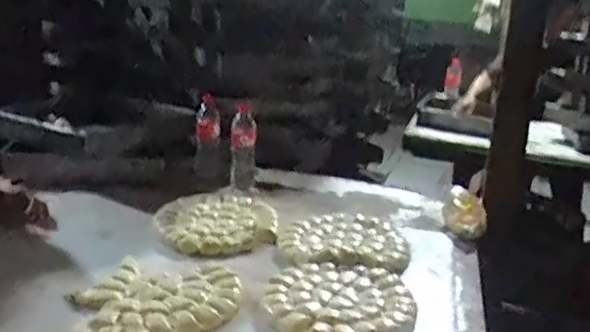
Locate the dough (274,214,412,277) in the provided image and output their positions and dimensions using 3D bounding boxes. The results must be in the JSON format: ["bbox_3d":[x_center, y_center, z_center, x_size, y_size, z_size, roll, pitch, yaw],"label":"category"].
[{"bbox_3d":[0.108,0.158,1.337,0.268,0.026,0.254,7,17,9],"label":"dough"}]

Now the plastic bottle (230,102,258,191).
[{"bbox_3d":[-0.140,-0.050,1.653,0.071,0.212,0.056,3,17,-5],"label":"plastic bottle"}]

